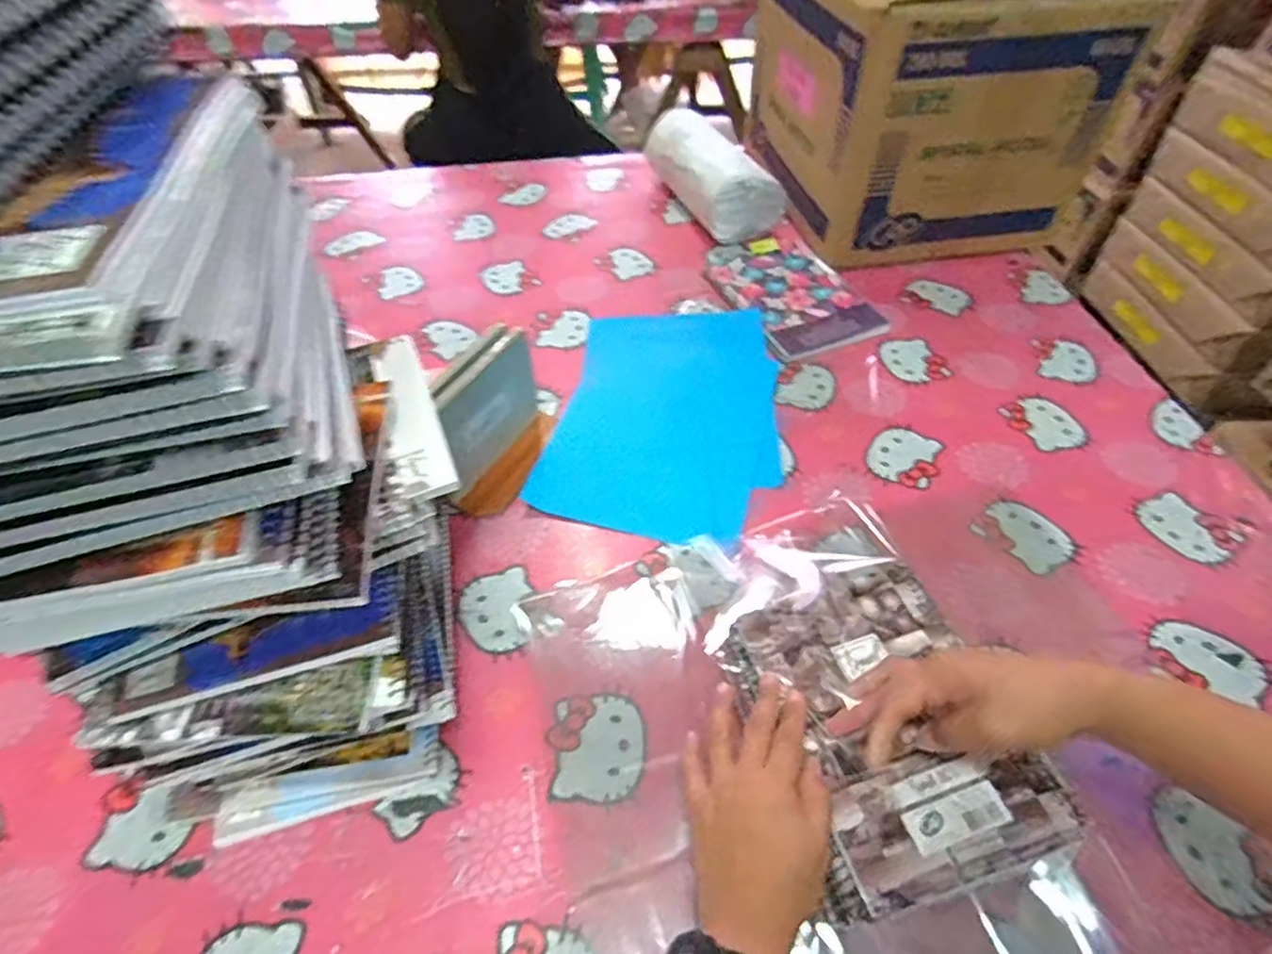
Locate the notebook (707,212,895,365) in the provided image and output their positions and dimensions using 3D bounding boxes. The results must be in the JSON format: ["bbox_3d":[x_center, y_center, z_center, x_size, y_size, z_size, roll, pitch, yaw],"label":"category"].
[{"bbox_3d":[0.198,-0.252,0.853,0.161,0.017,0.253,-20,53,-15],"label":"notebook"}]

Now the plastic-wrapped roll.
[{"bbox_3d":[0.104,-0.457,0.967,0.080,0.103,0.313,-20,53,-15],"label":"plastic-wrapped roll"}]

